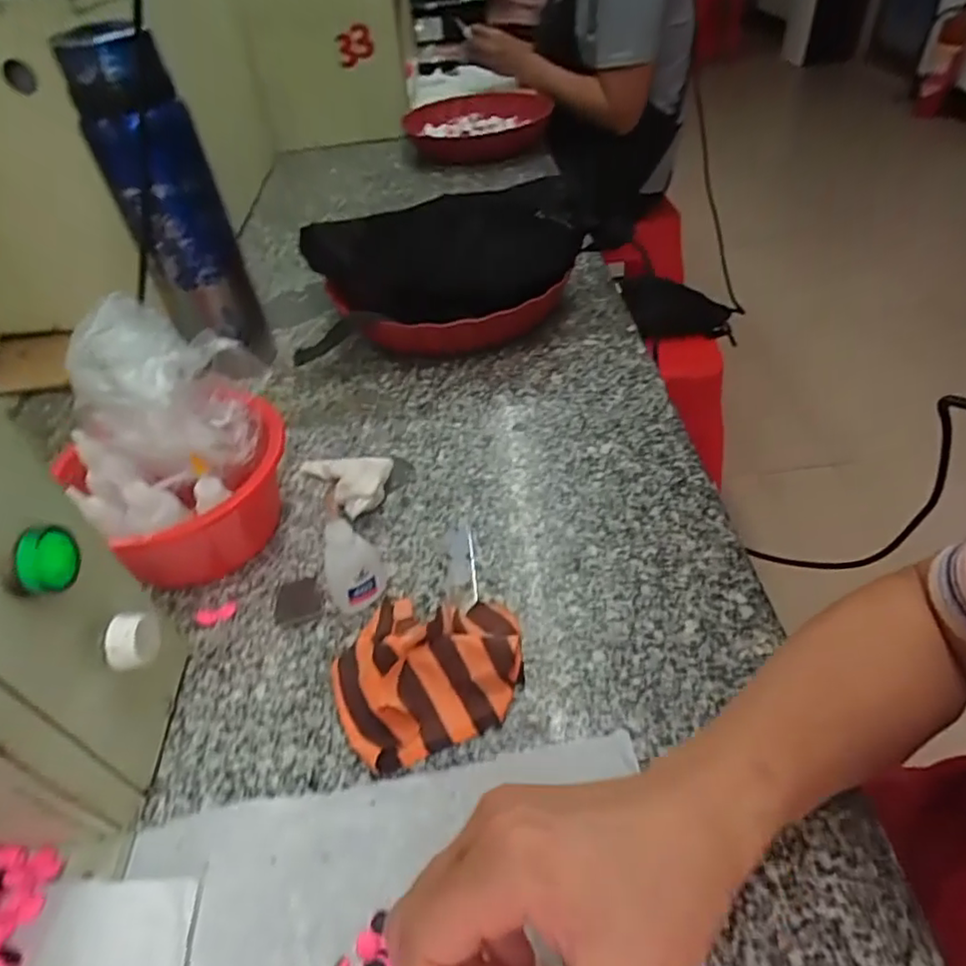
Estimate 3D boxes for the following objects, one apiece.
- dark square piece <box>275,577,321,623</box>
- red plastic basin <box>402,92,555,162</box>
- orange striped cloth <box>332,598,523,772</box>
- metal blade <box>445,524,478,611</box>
[{"bbox_3d":[-0.118,0.074,0.402,0.028,0.006,0.031,-10,44,-5],"label":"dark square piece"},{"bbox_3d":[-0.012,-0.587,1.045,0.227,0.064,0.249,-4,43,3],"label":"red plastic basin"},{"bbox_3d":[-0.031,0.096,0.354,0.107,0.027,0.096,-19,46,-14],"label":"orange striped cloth"},{"bbox_3d":[-0.014,0.053,0.411,0.020,0.004,0.068,-3,44,3],"label":"metal blade"}]

